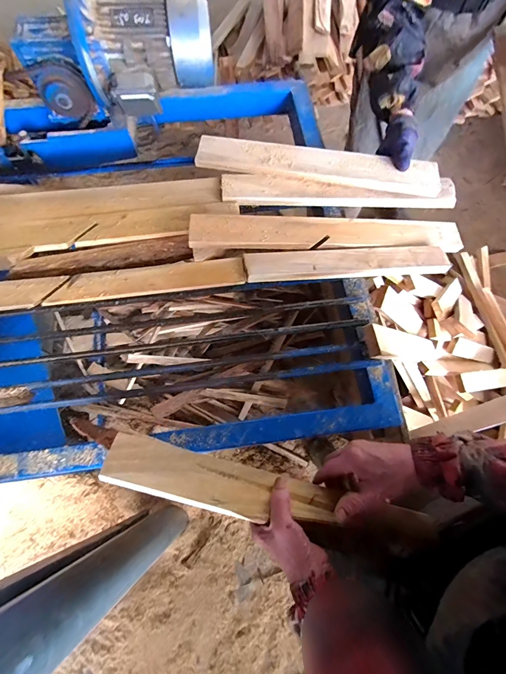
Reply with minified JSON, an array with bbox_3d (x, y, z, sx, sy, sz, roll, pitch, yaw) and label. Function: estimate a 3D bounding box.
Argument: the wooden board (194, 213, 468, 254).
[{"bbox_3d":[0.152,-0.200,0.611,0.527,0.018,0.077,-1,69,-9],"label":"wooden board"}]

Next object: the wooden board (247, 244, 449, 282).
[{"bbox_3d":[0.179,-0.141,0.586,0.378,0.014,0.063,-6,71,-3],"label":"wooden board"}]

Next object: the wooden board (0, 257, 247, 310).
[{"bbox_3d":[-0.267,-0.100,0.574,0.499,0.021,0.061,-7,71,-3],"label":"wooden board"}]

